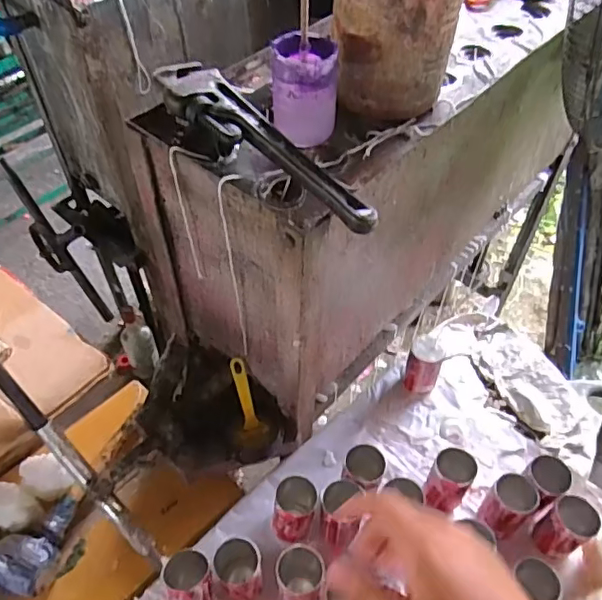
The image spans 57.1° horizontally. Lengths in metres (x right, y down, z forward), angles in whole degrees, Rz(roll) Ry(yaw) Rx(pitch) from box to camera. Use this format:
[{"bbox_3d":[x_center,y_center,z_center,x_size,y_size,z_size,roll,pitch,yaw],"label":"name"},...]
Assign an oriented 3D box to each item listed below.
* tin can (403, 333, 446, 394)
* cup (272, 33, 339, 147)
[{"bbox_3d":[0.188,0.102,0.849,0.050,0.087,0.056,12,52,11],"label":"tin can"},{"bbox_3d":[0.004,-0.220,0.578,0.066,0.097,0.060,0,51,1],"label":"cup"}]

